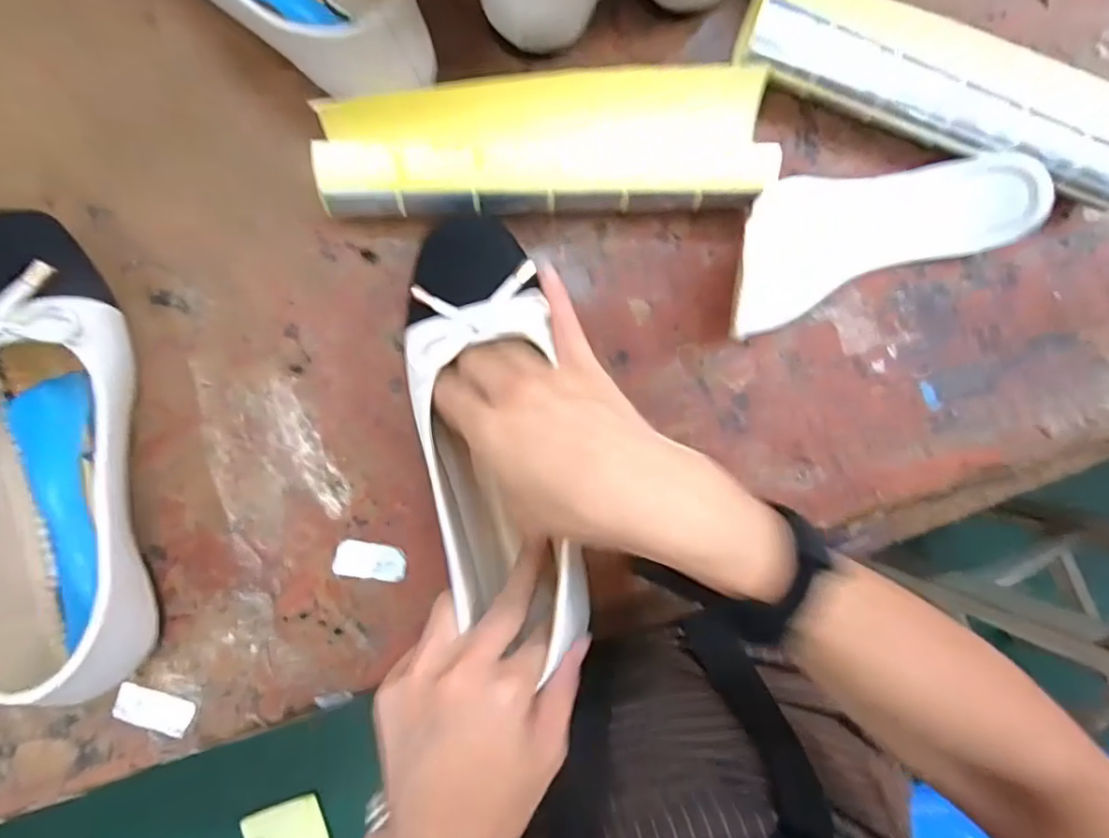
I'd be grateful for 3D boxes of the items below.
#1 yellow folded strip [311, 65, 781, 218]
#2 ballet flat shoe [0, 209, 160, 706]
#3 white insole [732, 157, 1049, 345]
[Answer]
[{"bbox_3d":[-0.004,-0.155,0.326,0.243,0.042,0.074,-2,91,-4],"label":"yellow folded strip"},{"bbox_3d":[-0.266,0.019,0.299,0.084,0.061,0.248,-8,92,-4],"label":"ballet flat shoe"},{"bbox_3d":[0.188,-0.116,0.346,0.190,0.037,0.076,-19,93,-4],"label":"white insole"}]

